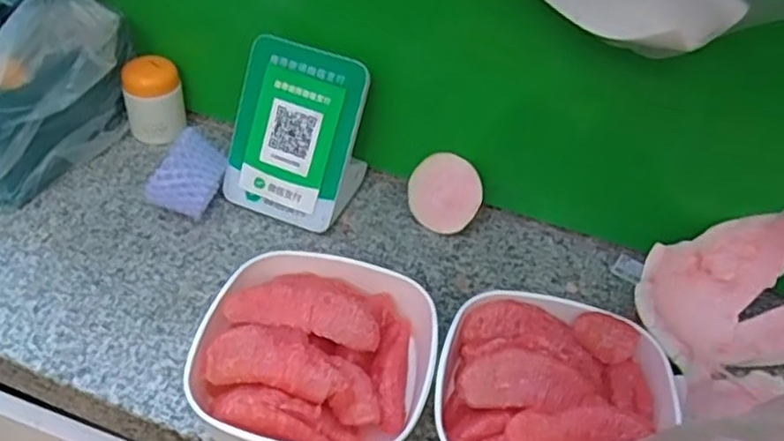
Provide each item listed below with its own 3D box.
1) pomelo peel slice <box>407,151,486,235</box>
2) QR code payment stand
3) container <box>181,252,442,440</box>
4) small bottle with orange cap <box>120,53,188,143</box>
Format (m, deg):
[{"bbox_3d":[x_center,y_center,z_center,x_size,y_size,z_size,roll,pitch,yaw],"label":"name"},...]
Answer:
[{"bbox_3d":[0.050,-0.027,0.645,0.072,0.073,0.010,38,17,13],"label":"pomelo peel slice"},{"bbox_3d":[-0.091,-0.075,0.621,0.118,0.149,0.082,18,44,11],"label":"QR code payment stand"},{"bbox_3d":[-0.055,0.102,0.492,0.165,0.065,0.176,11,43,4],"label":"container"},{"bbox_3d":[-0.244,-0.122,0.693,0.056,0.088,0.045,-11,46,-19],"label":"small bottle with orange cap"}]

